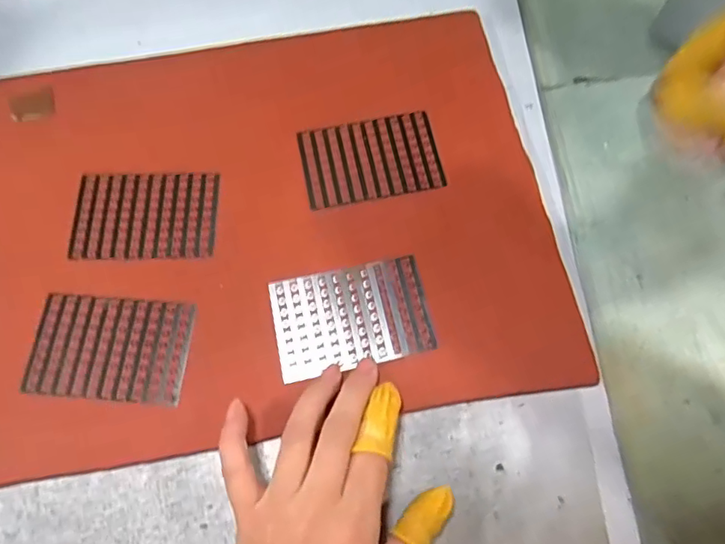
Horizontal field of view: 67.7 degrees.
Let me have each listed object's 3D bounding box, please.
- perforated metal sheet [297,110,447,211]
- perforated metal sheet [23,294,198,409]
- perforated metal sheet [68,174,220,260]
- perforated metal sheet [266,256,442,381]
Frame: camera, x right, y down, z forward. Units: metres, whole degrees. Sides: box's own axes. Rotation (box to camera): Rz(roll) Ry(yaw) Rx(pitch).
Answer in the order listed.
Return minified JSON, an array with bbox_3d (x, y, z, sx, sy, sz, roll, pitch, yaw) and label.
[{"bbox_3d":[0.005,-0.071,0.336,0.083,0.004,0.057,-11,68,-8],"label":"perforated metal sheet"},{"bbox_3d":[-0.135,0.041,0.292,0.079,0.006,0.056,7,63,-7],"label":"perforated metal sheet"},{"bbox_3d":[-0.129,-0.034,0.322,0.083,0.004,0.055,-1,70,-1],"label":"perforated metal sheet"},{"bbox_3d":[-0.006,0.025,0.302,0.084,0.004,0.056,-12,70,-3],"label":"perforated metal sheet"}]

